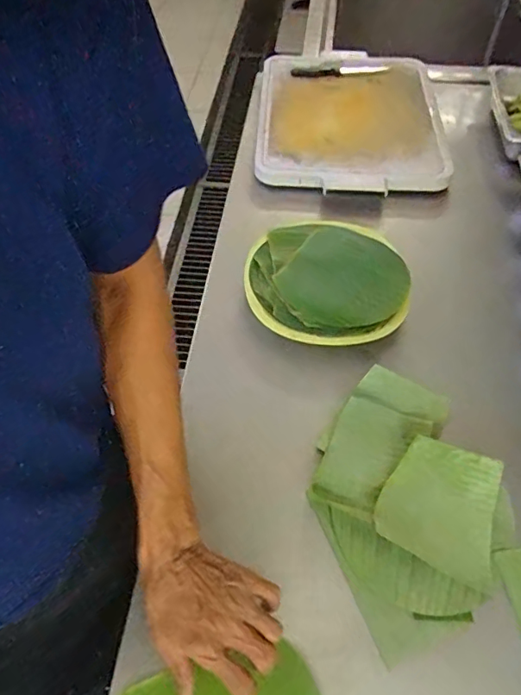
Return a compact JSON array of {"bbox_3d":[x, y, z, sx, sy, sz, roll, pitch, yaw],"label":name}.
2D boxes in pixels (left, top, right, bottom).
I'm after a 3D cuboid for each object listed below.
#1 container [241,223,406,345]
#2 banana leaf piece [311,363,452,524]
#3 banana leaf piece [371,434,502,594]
[{"bbox_3d":[0.096,-0.105,0.746,0.233,0.050,0.249,12,55,9],"label":"container"},{"bbox_3d":[0.135,0.111,0.609,0.105,0.025,0.188,30,60,21],"label":"banana leaf piece"},{"bbox_3d":[0.199,0.172,0.559,0.124,0.025,0.137,23,58,16],"label":"banana leaf piece"}]

